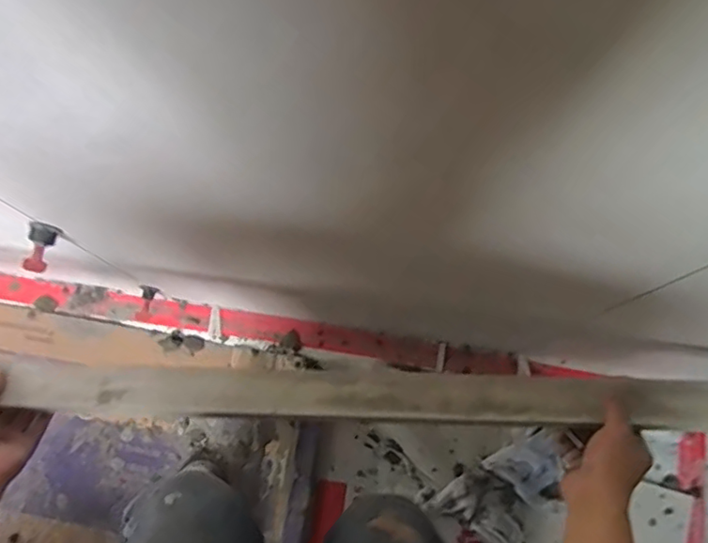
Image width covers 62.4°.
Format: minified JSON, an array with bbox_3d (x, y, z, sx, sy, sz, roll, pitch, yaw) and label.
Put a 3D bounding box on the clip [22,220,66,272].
[{"bbox_3d":[-0.341,-0.025,0.633,0.030,0.026,0.052,16,76,6],"label":"clip"}]

